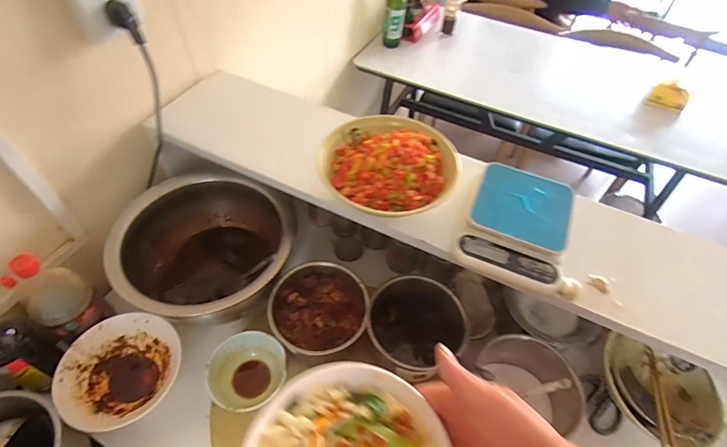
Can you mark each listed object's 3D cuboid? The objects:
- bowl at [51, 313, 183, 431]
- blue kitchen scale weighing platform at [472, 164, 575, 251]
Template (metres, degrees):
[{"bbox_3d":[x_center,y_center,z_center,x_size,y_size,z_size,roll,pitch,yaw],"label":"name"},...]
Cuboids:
[{"bbox_3d":[-0.375,0.231,0.636,0.169,0.064,0.161,2,52,-3],"label":"bowl"},{"bbox_3d":[0.229,-0.025,0.585,0.129,0.027,0.131,20,53,11],"label":"blue kitchen scale weighing platform"}]

